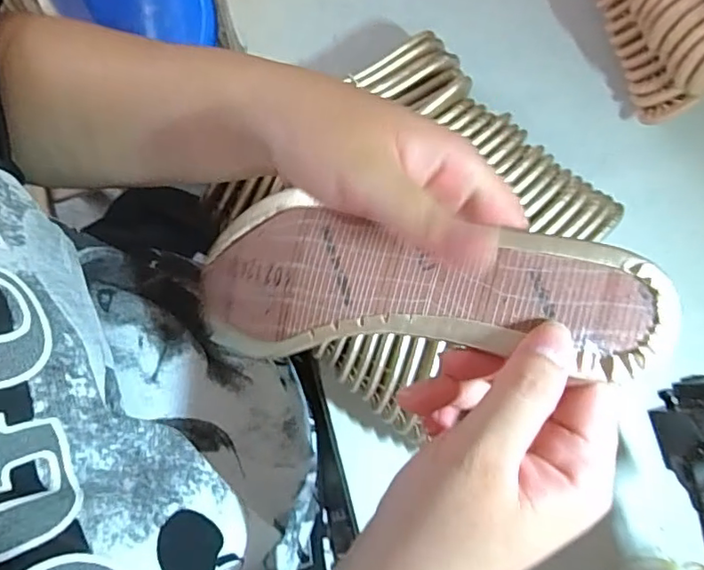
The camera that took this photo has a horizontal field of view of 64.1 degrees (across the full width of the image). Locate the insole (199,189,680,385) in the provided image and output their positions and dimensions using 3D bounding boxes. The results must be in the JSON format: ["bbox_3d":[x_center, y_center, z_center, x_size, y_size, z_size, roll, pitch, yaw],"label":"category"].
[{"bbox_3d":[0.019,0.001,0.244,0.210,0.032,0.068,5,78,21],"label":"insole"}]

